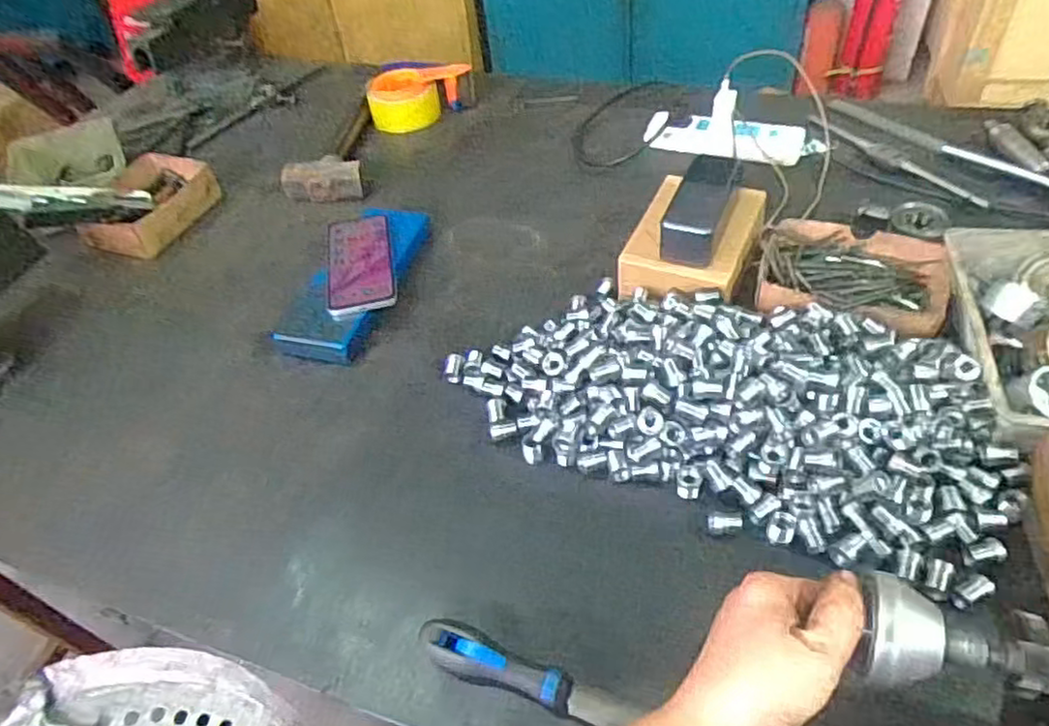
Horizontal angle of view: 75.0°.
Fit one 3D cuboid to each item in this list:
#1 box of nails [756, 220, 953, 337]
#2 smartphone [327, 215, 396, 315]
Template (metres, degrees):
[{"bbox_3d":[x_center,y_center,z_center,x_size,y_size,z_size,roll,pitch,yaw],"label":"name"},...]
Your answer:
[{"bbox_3d":[0.338,-0.085,0.701,0.182,0.044,0.143,10,48,17],"label":"box of nails"},{"bbox_3d":[-0.190,-0.118,0.791,0.073,0.013,0.156,-5,50,-12],"label":"smartphone"}]

